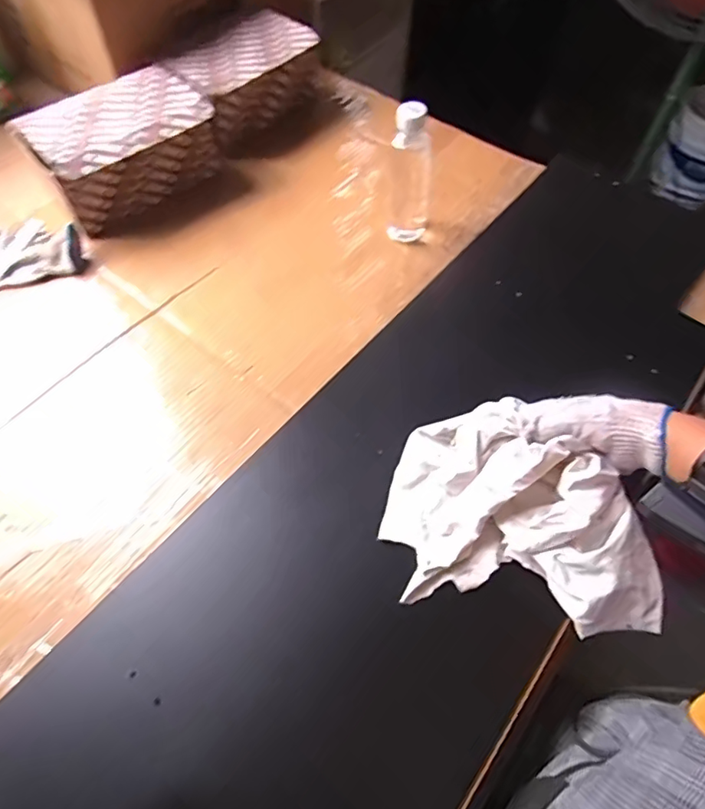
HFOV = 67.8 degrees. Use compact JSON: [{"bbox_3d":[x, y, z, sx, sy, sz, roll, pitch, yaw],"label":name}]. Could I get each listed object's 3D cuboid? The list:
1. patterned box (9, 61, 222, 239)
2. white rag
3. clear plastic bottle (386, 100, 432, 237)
[{"bbox_3d":[-0.328,-0.369,0.760,0.236,0.107,0.157,-38,66,-22],"label":"patterned box"},{"bbox_3d":[0.163,0.102,0.502,0.247,0.081,0.175,10,58,4],"label":"white rag"},{"bbox_3d":[0.078,-0.311,0.706,0.063,0.191,0.056,7,58,3],"label":"clear plastic bottle"}]

